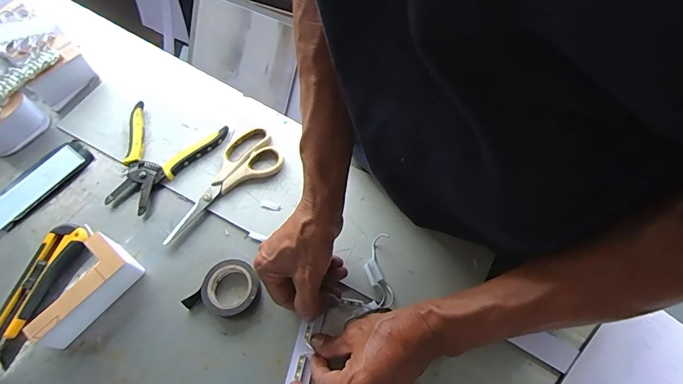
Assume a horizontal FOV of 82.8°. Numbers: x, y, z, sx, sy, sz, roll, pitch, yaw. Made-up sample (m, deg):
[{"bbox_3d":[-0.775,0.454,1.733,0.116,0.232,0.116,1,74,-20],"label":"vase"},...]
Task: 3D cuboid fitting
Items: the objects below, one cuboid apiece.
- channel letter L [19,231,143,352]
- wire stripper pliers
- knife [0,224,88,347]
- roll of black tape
[{"bbox_3d":[-0.283,0.105,0.423,0.057,0.048,0.115,37,69,20],"label":"channel letter L"},{"bbox_3d":[-0.253,-0.047,0.517,0.139,0.015,0.150,21,65,13],"label":"wire stripper pliers"},{"bbox_3d":[-0.348,0.110,0.438,0.037,0.022,0.155,16,64,11],"label":"knife"},{"bbox_3d":[-0.129,0.106,0.431,0.072,0.025,0.061,16,64,11],"label":"roll of black tape"}]

